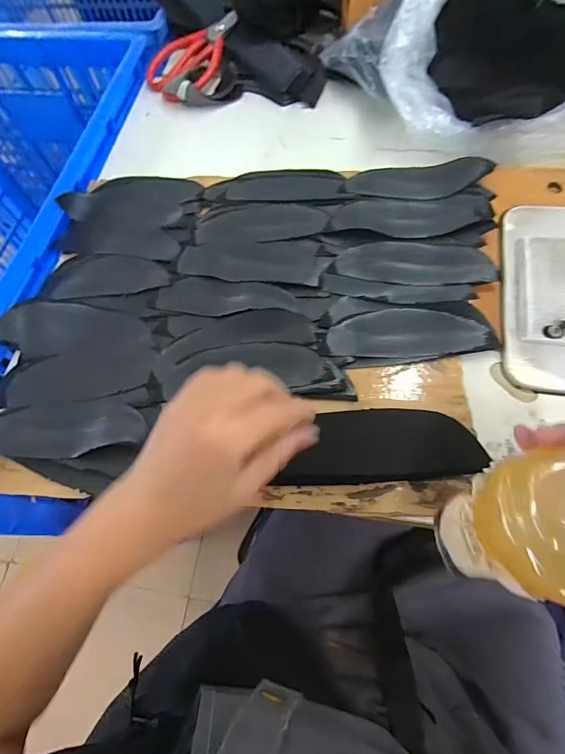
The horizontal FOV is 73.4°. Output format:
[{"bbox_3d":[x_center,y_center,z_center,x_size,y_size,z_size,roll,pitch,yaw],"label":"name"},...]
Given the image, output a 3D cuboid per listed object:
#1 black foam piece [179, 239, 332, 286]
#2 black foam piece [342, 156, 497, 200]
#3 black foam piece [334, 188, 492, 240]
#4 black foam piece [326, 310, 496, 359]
[{"bbox_3d":[-0.031,-0.115,0.373,0.141,0.006,0.051,3,63,3],"label":"black foam piece"},{"bbox_3d":[0.137,-0.205,0.391,0.133,0.016,0.062,4,62,18],"label":"black foam piece"},{"bbox_3d":[0.122,-0.158,0.371,0.141,0.008,0.045,1,75,13],"label":"black foam piece"},{"bbox_3d":[0.111,-0.040,0.332,0.138,0.006,0.046,-2,63,0],"label":"black foam piece"}]

